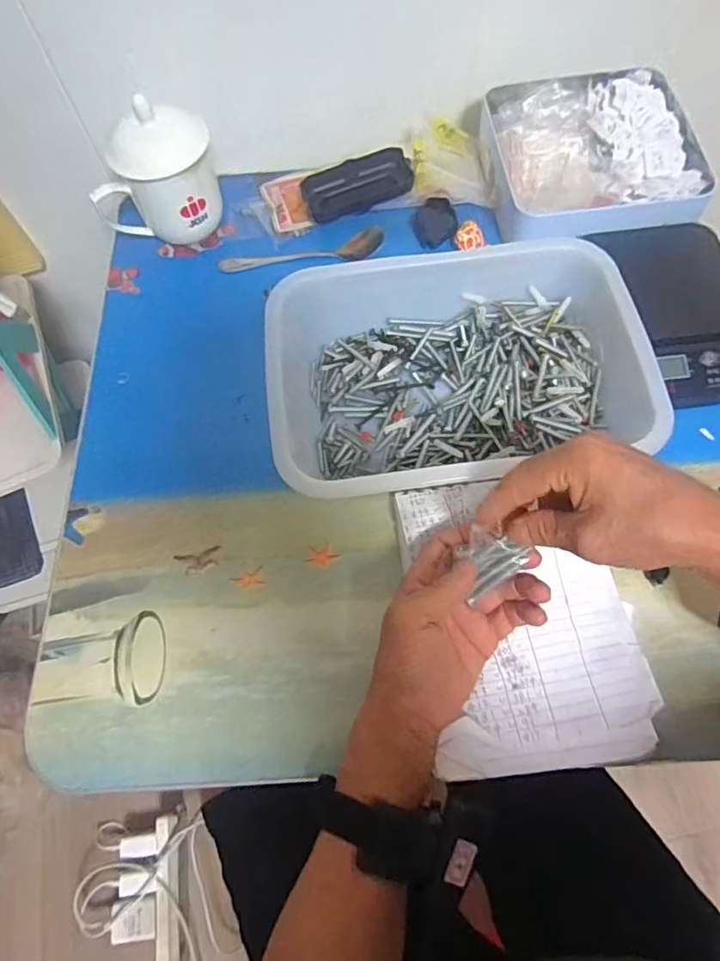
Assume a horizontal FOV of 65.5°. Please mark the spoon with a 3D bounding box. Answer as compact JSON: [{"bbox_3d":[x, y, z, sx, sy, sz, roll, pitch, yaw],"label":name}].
[{"bbox_3d":[-0.058,-0.225,0.554,0.163,0.015,0.024,-9,66,-1],"label":"spoon"}]

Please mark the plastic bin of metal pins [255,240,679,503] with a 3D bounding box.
[{"bbox_3d":[0.073,-0.091,0.462,0.283,0.067,0.201,-8,66,-1],"label":"plastic bin of metal pins"}]

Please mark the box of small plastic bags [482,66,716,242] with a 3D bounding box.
[{"bbox_3d":[0.228,-0.322,0.555,0.191,0.041,0.194,-9,66,-1],"label":"box of small plastic bags"}]

